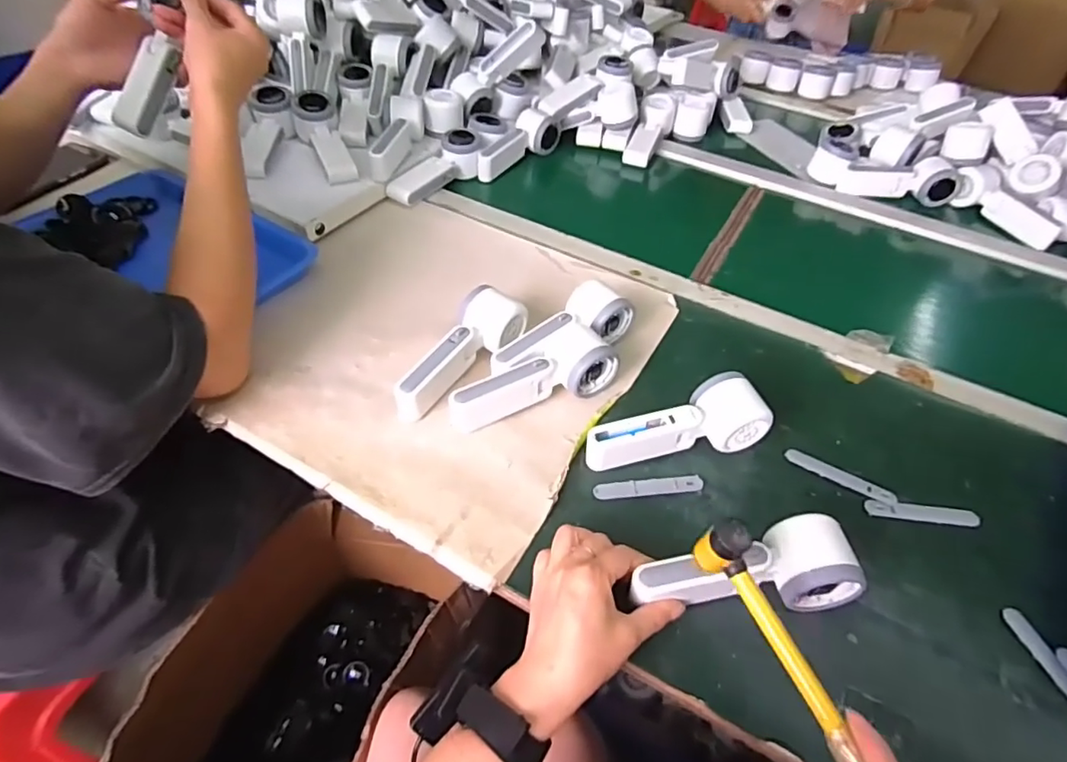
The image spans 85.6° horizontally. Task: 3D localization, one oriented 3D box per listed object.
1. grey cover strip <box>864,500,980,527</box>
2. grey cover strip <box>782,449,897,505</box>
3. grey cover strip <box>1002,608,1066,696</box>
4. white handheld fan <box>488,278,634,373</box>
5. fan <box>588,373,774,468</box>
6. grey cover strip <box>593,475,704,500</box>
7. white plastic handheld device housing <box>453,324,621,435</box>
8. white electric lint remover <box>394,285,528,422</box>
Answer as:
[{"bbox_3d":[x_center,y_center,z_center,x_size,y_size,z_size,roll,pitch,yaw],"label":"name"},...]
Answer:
[{"bbox_3d":[0.338,0.113,0.499,0.095,0.004,0.017,4,47,2],"label":"grey cover strip"},{"bbox_3d":[0.276,0.086,0.520,0.094,0.004,0.014,25,51,19],"label":"grey cover strip"},{"bbox_3d":[0.380,0.211,0.415,0.015,0.007,0.095,-12,49,-13],"label":"grey cover strip"},{"bbox_3d":[0.027,-0.046,0.593,0.165,0.052,0.054,-30,55,-27],"label":"white handheld fan"},{"bbox_3d":[0.129,0.039,0.524,0.168,0.053,0.065,-6,48,-8],"label":"fan"},{"bbox_3d":[0.101,0.093,0.504,0.096,0.005,0.018,-4,47,-6],"label":"grey cover strip"},{"bbox_3d":[-0.003,-0.002,0.553,0.168,0.049,0.060,-24,52,-22],"label":"white plastic handheld device housing"},{"bbox_3d":[-0.066,-0.025,0.565,0.055,0.054,0.165,23,50,18],"label":"white electric lint remover"}]

